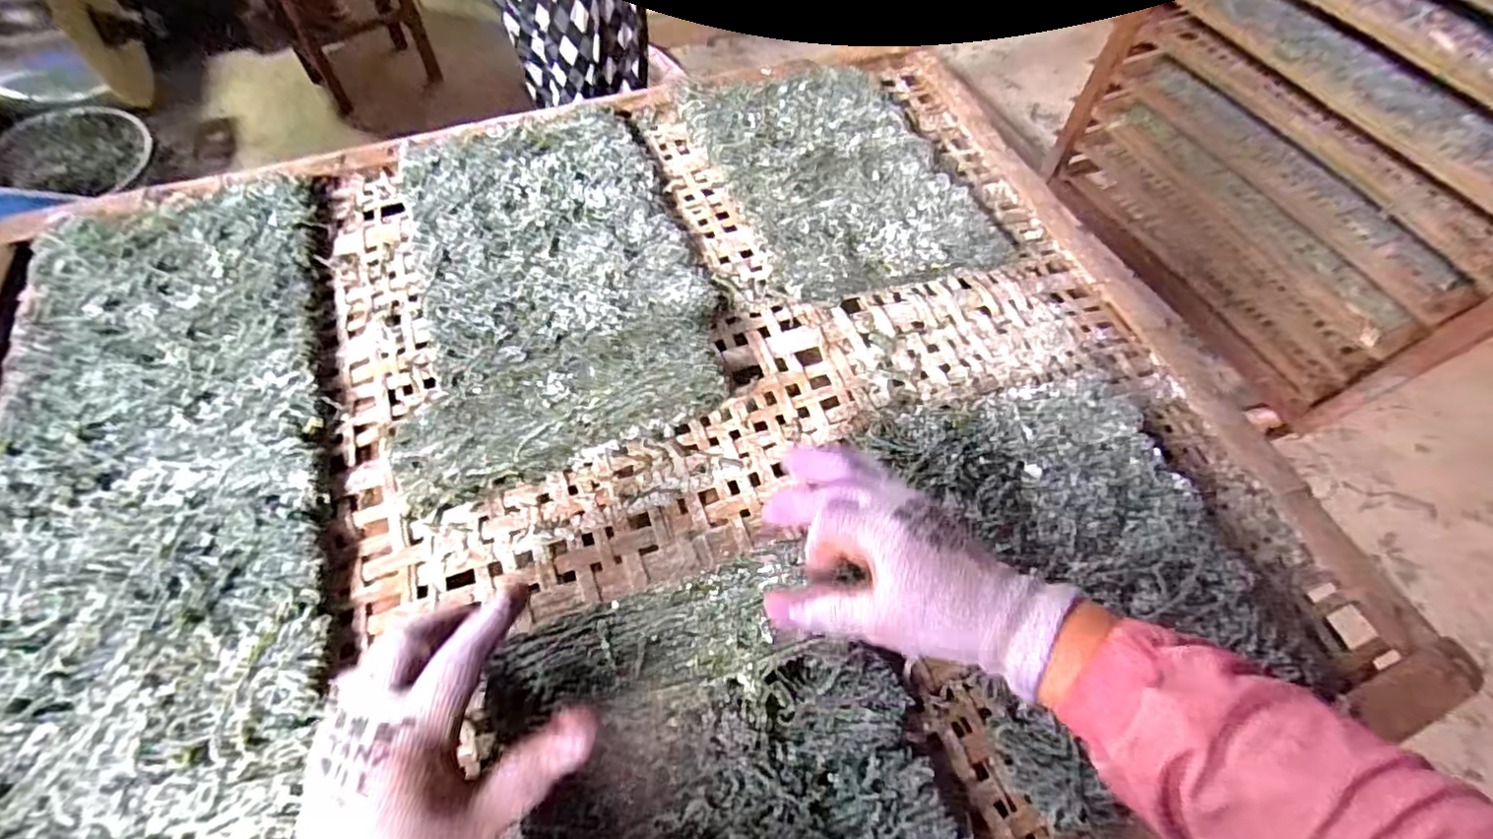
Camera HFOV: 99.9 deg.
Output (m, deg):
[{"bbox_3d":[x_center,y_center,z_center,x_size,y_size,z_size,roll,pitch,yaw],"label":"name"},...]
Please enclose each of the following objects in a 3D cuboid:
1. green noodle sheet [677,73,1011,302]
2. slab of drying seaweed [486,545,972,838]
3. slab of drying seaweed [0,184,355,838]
[{"bbox_3d":[0.087,-0.247,0.609,0.222,0.016,0.316,-14,58,-16],"label":"green noodle sheet"},{"bbox_3d":[-0.005,0.187,0.339,0.217,0.027,0.202,-16,74,-14],"label":"slab of drying seaweed"},{"bbox_3d":[-0.385,0.080,0.398,0.241,0.017,0.660,-18,59,-9],"label":"slab of drying seaweed"}]

